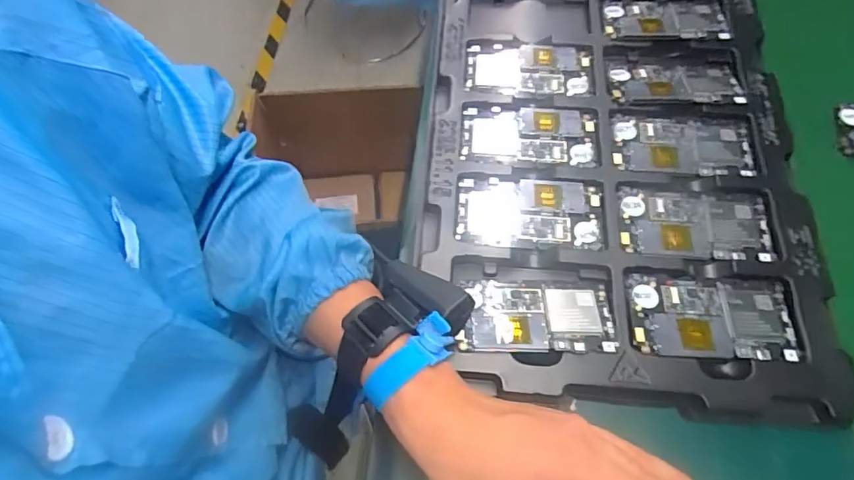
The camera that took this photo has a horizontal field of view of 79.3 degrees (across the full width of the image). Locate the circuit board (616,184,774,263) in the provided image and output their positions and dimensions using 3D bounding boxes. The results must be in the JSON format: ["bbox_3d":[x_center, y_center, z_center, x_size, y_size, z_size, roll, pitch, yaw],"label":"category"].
[{"bbox_3d":[0.231,-0.015,0.444,0.125,0.004,0.066,3,65,4],"label":"circuit board"}]

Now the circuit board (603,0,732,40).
[{"bbox_3d":[0.250,-0.234,0.543,0.120,0.007,0.054,5,65,5],"label":"circuit board"}]

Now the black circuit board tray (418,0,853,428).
[{"bbox_3d":[0.171,-0.126,0.497,0.317,0.028,0.540,4,65,4],"label":"black circuit board tray"}]

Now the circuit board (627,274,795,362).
[{"bbox_3d":[0.221,0.061,0.403,0.122,0.006,0.064,3,65,4],"label":"circuit board"}]

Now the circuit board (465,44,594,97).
[{"bbox_3d":[0.105,-0.175,0.528,0.128,0.008,0.063,2,65,4],"label":"circuit board"}]

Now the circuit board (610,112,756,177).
[{"bbox_3d":[0.238,-0.089,0.482,0.124,0.006,0.063,5,65,5],"label":"circuit board"}]

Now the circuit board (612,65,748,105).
[{"bbox_3d":[0.243,-0.154,0.506,0.121,0.005,0.051,2,65,3],"label":"circuit board"}]

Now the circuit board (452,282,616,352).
[{"bbox_3d":[0.086,0.061,0.408,0.116,0.006,0.062,4,49,4],"label":"circuit board"}]

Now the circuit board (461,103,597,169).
[{"bbox_3d":[0.097,-0.099,0.490,0.127,0.006,0.066,4,65,4],"label":"circuit board"}]

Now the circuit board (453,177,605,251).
[{"bbox_3d":[0.090,-0.025,0.454,0.126,0.006,0.067,2,65,3],"label":"circuit board"}]

